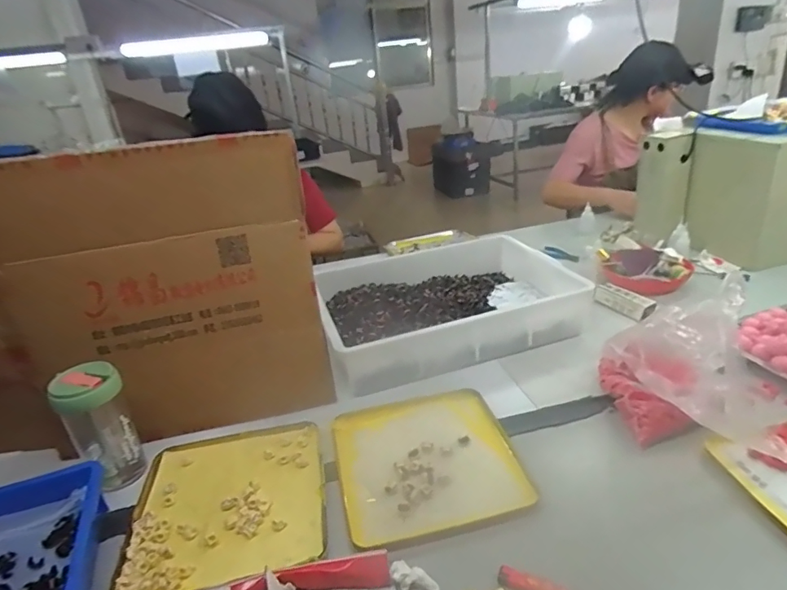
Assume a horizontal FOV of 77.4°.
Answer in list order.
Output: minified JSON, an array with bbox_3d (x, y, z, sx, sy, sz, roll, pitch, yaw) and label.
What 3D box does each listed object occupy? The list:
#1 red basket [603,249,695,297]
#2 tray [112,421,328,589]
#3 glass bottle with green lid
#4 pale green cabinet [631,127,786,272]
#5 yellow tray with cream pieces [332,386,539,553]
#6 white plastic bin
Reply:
[{"bbox_3d":[0.574,-0.059,1.107,0.171,0.055,0.168,16,33,39],"label":"red basket"},{"bbox_3d":[-0.210,0.266,0.642,0.236,0.022,0.267,-11,25,-10],"label":"tray"},{"bbox_3d":[-0.394,0.181,0.668,0.076,0.174,0.067,-22,29,-30],"label":"glass bottle with green lid"},{"bbox_3d":[0.971,-0.279,1.212,0.603,0.274,0.299,-11,25,-10],"label":"pale green cabinet"},{"bbox_3d":[0.045,0.226,0.689,0.242,0.029,0.241,-13,26,-13],"label":"yellow tray with cream pieces"},{"bbox_3d":[0.101,0.013,1.011,0.505,0.105,0.336,-12,26,-12],"label":"white plastic bin"}]

